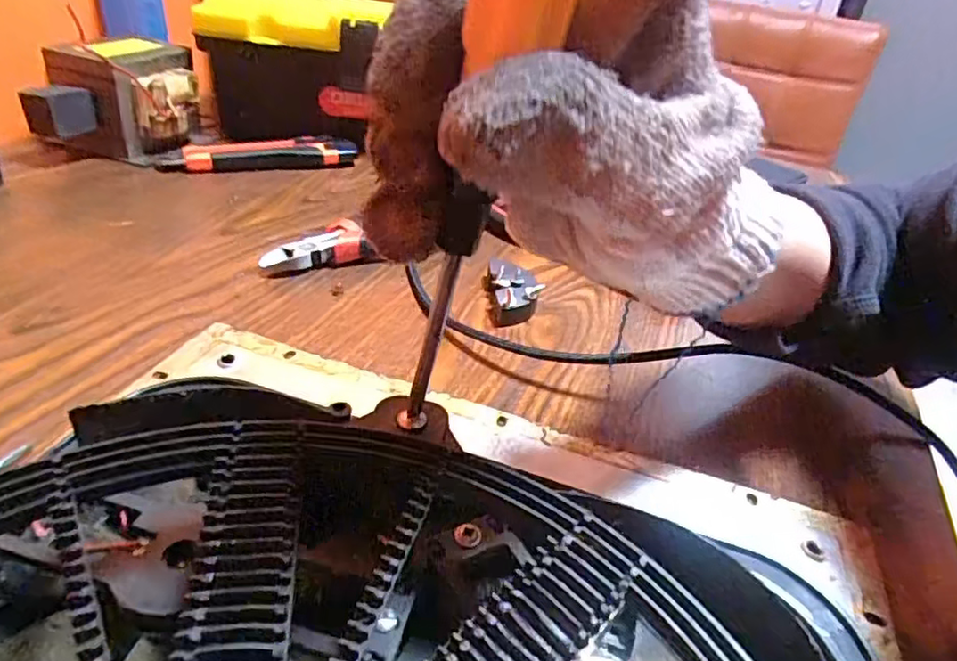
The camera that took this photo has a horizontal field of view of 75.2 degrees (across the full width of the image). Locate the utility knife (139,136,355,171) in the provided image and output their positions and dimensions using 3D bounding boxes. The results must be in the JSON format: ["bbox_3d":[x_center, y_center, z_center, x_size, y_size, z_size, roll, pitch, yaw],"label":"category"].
[{"bbox_3d":[-0.194,-0.154,0.539,0.169,0.021,0.033,-6,36,-19],"label":"utility knife"}]

